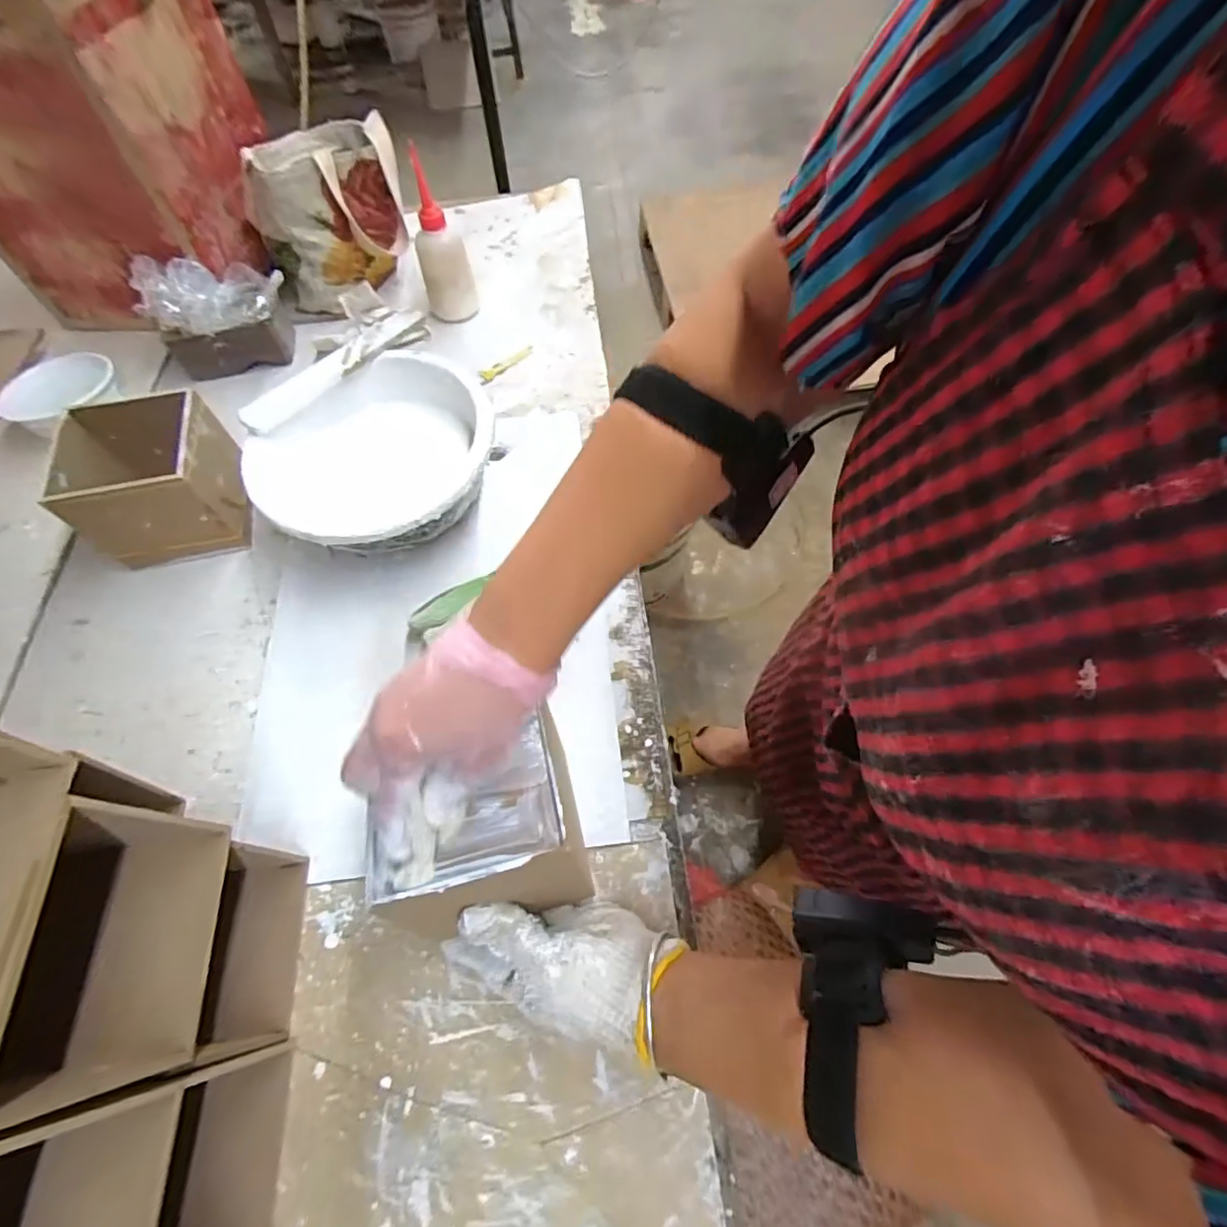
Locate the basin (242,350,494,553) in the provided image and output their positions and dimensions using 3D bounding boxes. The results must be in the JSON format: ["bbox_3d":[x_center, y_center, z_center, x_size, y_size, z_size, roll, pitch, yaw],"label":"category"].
[{"bbox_3d":[-0.207,-0.133,0.561,0.193,0.089,0.222,38,69,20],"label":"basin"}]

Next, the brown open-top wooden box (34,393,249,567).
[{"bbox_3d":[-0.424,-0.125,0.553,0.119,0.103,0.114,-13,62,-4],"label":"brown open-top wooden box"}]

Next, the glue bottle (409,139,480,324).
[{"bbox_3d":[-0.210,-0.440,0.701,0.059,0.166,0.066,-14,62,-5],"label":"glue bottle"}]

